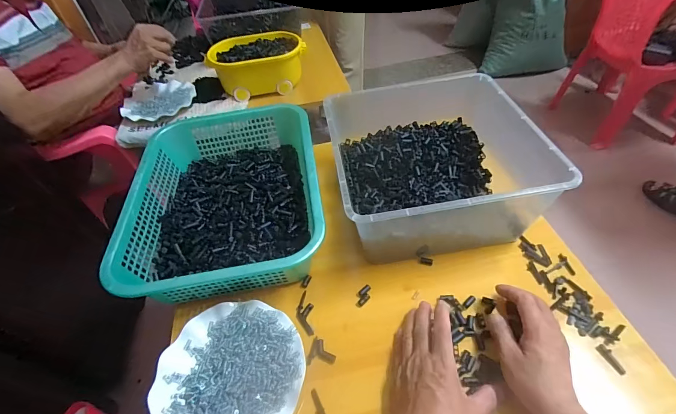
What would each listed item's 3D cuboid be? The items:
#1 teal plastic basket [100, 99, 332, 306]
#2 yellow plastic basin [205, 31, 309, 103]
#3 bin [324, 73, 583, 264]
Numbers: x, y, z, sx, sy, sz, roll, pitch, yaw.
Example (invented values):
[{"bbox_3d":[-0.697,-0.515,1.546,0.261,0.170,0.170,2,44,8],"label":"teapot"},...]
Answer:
[{"bbox_3d":[-0.183,-0.032,0.587,0.290,0.085,0.381,-9,47,-2],"label":"teal plastic basket"},{"bbox_3d":[-0.210,-0.379,0.906,0.244,0.095,0.169,-16,48,-9],"label":"yellow plastic basin"},{"bbox_3d":[0.140,-0.075,0.564,0.287,0.134,0.316,-9,47,-2],"label":"bin"}]

